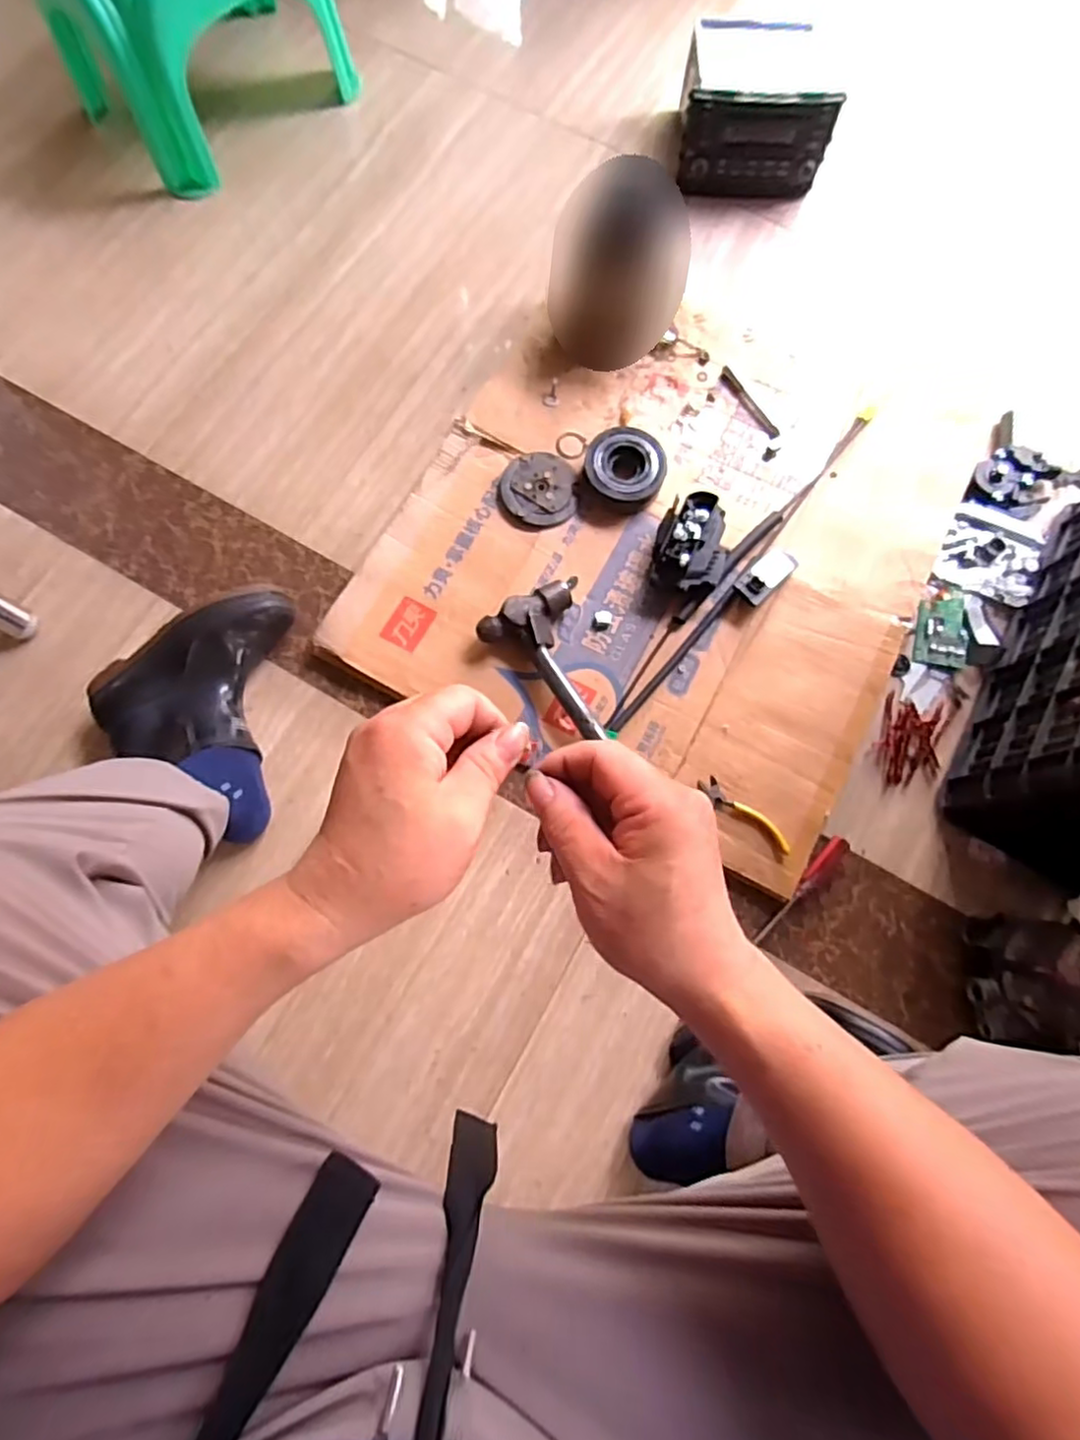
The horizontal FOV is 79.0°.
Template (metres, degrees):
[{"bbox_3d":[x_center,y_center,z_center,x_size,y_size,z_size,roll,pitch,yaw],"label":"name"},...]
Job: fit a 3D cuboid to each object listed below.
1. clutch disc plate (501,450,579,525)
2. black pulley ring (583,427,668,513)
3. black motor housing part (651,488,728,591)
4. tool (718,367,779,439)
[{"bbox_3d":[-0.001,-0.303,0.859,0.099,0.014,0.103,0,75,-1],"label":"clutch disc plate"},{"bbox_3d":[0.108,-0.323,0.841,0.101,0.038,0.092,0,75,-1],"label":"black pulley ring"},{"bbox_3d":[0.186,-0.212,0.808,0.085,0.068,0.114,11,74,4],"label":"black motor housing part"},{"bbox_3d":[0.286,-0.434,0.896,0.019,0.010,0.121,-32,78,-8],"label":"tool"}]

